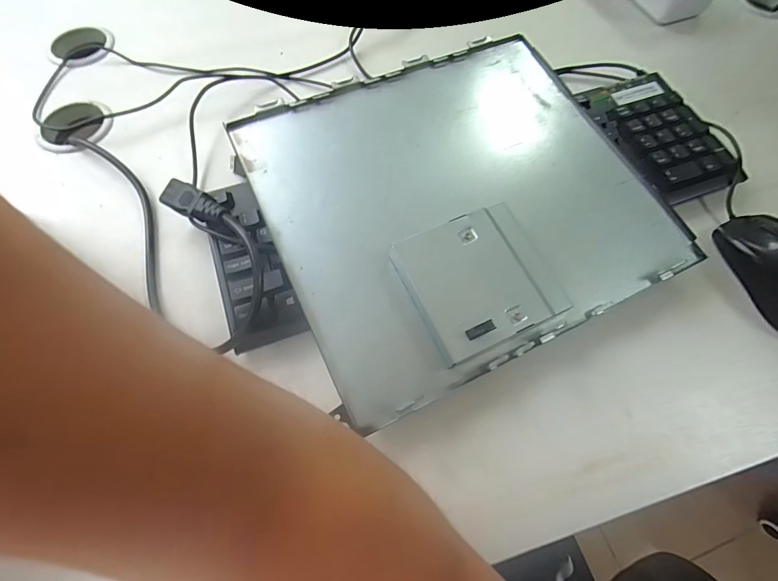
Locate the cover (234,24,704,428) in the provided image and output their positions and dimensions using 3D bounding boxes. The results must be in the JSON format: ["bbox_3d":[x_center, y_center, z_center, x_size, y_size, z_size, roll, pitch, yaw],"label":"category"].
[{"bbox_3d":[0.056,-0.081,0.297,0.291,0.020,0.261,-23,70,-11],"label":"cover"}]

